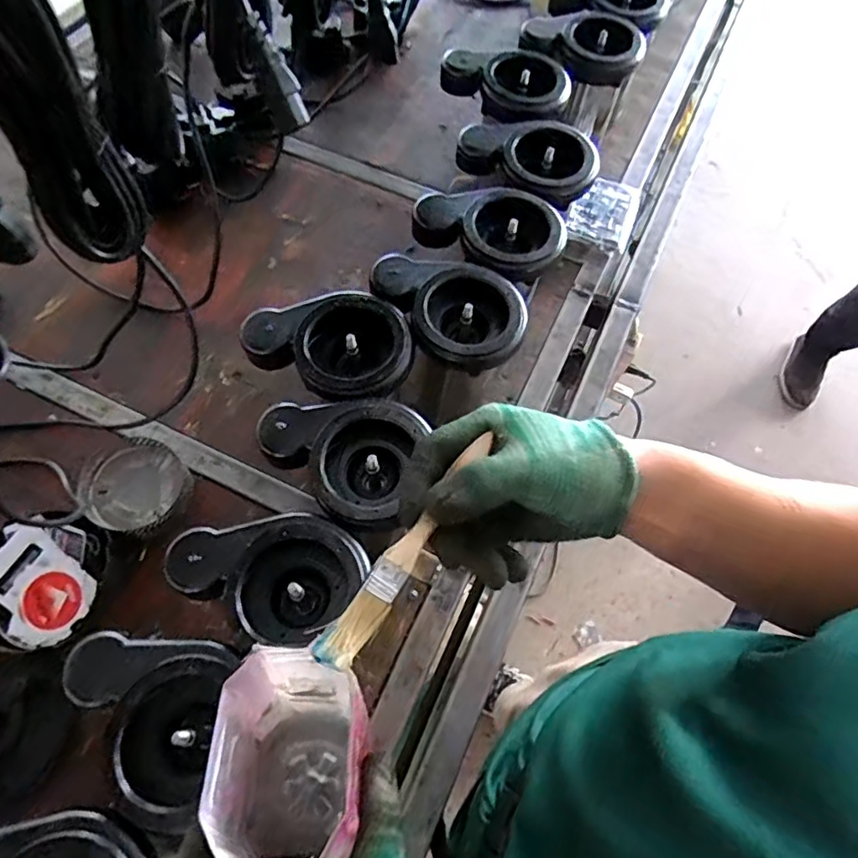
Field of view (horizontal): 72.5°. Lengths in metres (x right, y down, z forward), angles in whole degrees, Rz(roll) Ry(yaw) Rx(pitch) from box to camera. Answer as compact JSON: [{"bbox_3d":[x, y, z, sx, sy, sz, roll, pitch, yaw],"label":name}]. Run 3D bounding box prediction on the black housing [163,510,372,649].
[{"bbox_3d":[-0.130,0.119,0.490,0.161,0.045,0.110,27,66,11],"label":"black housing"}]

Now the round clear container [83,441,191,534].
[{"bbox_3d":[-0.333,0.068,0.667,0.100,0.036,0.105,16,64,6],"label":"round clear container"}]

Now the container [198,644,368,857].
[{"bbox_3d":[-0.076,0.186,0.326,0.071,0.116,0.107,-2,64,-3],"label":"container"}]

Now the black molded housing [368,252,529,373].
[{"bbox_3d":[0.018,-0.123,0.619,0.168,0.054,0.114,28,66,11],"label":"black molded housing"}]

